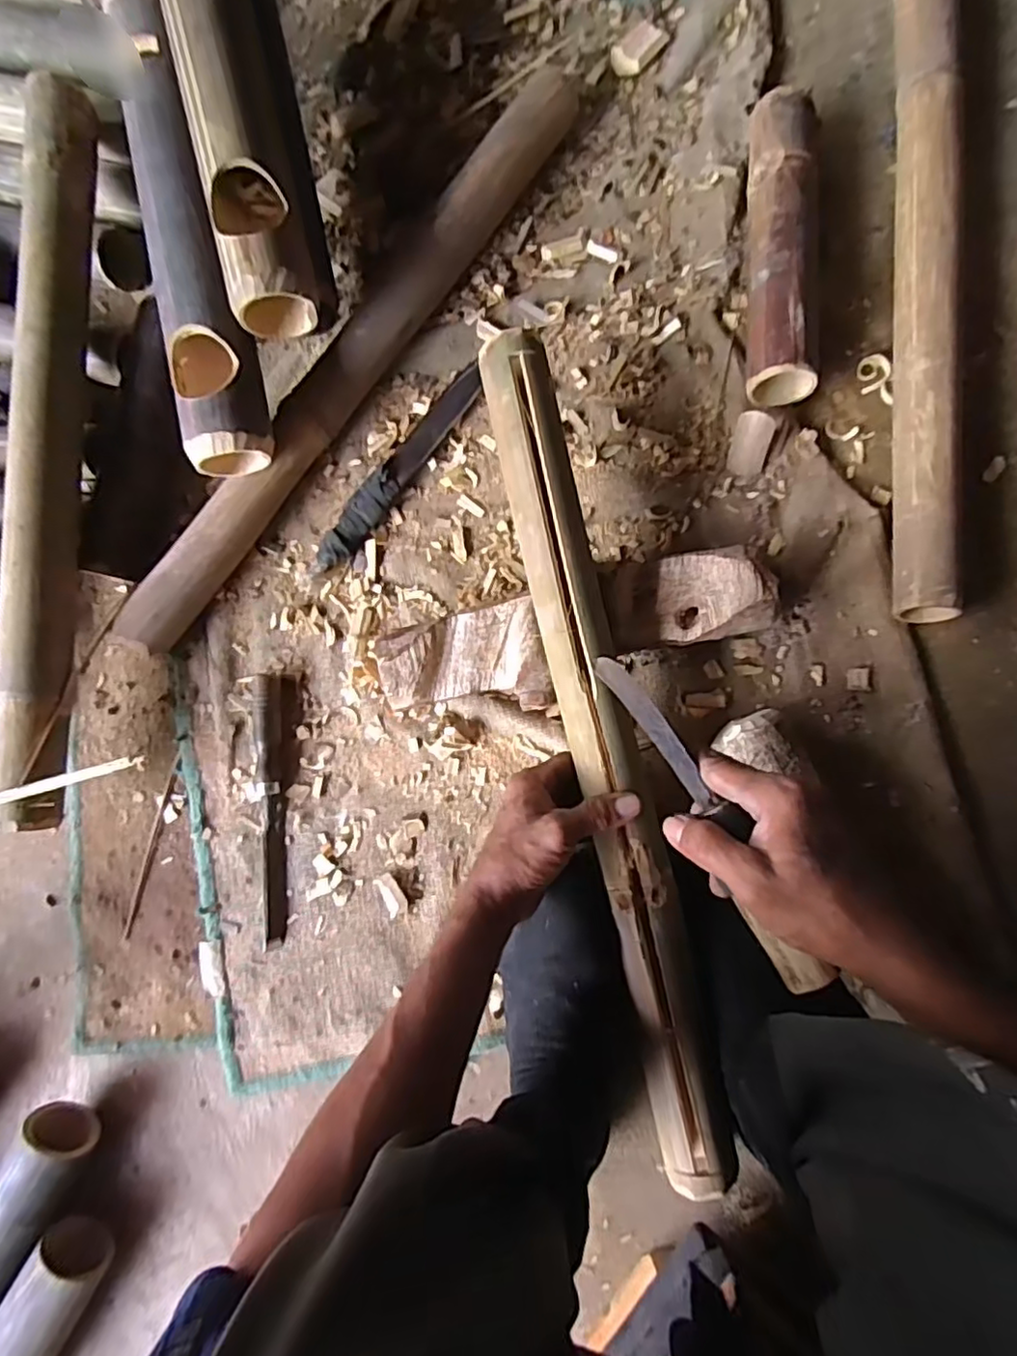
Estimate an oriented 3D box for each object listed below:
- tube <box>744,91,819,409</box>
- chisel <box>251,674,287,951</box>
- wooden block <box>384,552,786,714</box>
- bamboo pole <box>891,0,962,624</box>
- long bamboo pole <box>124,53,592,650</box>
[{"bbox_3d":[0.239,-0.380,0.564,0.059,0.053,0.271,2,84,7],"label":"tube"},{"bbox_3d":[-0.216,0.119,0.578,0.025,0.015,0.240,-6,84,6],"label":"chisel"},{"bbox_3d":[0.054,-0.033,0.525,0.307,0.056,0.083,-15,83,5],"label":"wooden block"},{"bbox_3d":[0.359,-0.374,0.552,0.048,0.054,0.652,2,85,7],"label":"bamboo pole"},{"bbox_3d":[-0.146,-0.300,0.602,0.068,0.058,0.662,36,89,9],"label":"long bamboo pole"}]

